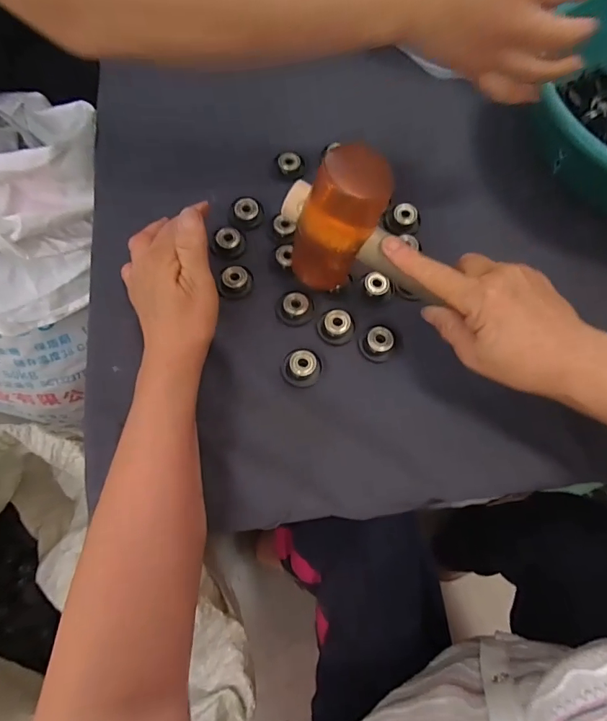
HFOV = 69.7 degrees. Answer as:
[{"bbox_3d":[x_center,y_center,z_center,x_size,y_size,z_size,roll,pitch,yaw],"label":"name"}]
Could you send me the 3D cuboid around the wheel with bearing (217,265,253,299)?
[{"bbox_3d":[-0.059,-0.069,0.380,0.028,0.015,0.027,1,69,-2],"label":"wheel with bearing"}]

